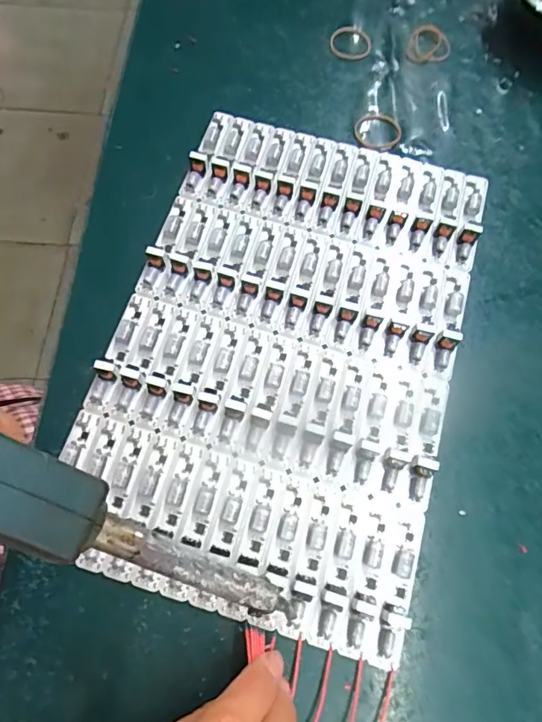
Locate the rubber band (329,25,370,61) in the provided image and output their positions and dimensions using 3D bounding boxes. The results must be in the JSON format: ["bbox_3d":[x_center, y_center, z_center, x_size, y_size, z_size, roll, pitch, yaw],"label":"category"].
[{"bbox_3d":[0.060,-0.241,0.370,0.031,0.007,0.032,1,70,-2],"label":"rubber band"}]

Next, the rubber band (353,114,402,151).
[{"bbox_3d":[0.075,-0.159,0.339,0.033,0.004,0.031,-6,70,-4],"label":"rubber band"}]

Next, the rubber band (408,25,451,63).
[{"bbox_3d":[0.120,-0.241,0.371,0.031,0.004,0.041,11,70,2],"label":"rubber band"}]

